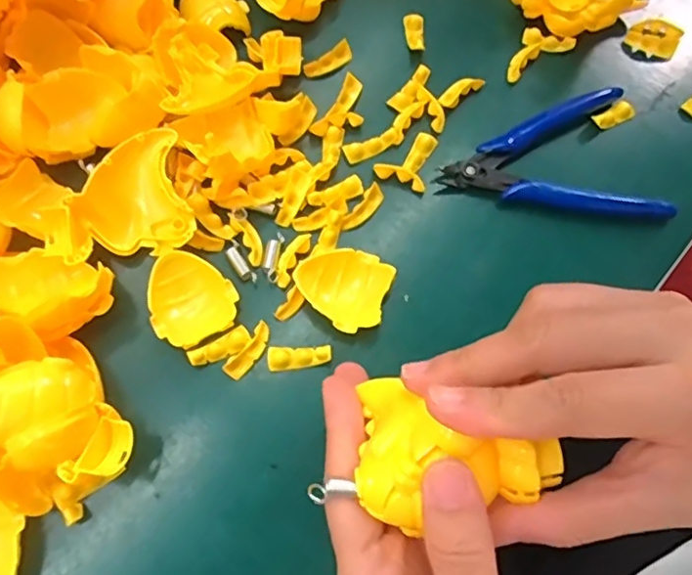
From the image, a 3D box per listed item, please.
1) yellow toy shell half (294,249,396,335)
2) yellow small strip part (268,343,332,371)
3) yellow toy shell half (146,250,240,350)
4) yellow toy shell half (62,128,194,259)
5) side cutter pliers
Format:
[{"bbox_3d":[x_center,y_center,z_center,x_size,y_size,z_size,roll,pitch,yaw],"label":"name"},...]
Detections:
[{"bbox_3d":[-0.002,0.001,0.286,0.044,0.012,0.039,18,70,5],"label":"yellow toy shell half"},{"bbox_3d":[-0.022,0.032,0.278,0.029,0.006,0.011,-7,70,-4],"label":"yellow small strip part"},{"bbox_3d":[-0.074,0.004,0.278,0.039,0.011,0.042,-29,73,-12],"label":"yellow toy shell half"},{"bbox_3d":[-0.096,-0.041,0.281,0.056,0.018,0.050,-34,74,-13],"label":"yellow toy shell half"},{"bbox_3d":[0.114,-0.079,0.323,0.119,0.008,0.077,7,70,1],"label":"side cutter pliers"}]

